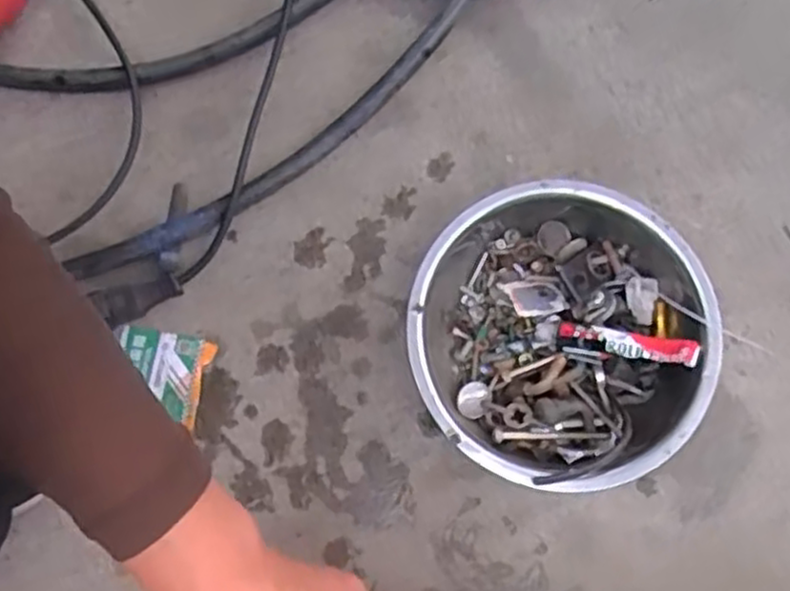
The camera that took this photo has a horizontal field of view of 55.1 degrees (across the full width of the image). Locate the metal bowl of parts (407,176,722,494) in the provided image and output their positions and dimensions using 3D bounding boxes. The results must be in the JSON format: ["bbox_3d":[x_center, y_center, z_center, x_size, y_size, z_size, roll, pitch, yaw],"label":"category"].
[{"bbox_3d":[0.102,0.029,0.497,0.179,0.084,0.181,-1,77,4],"label":"metal bowl of parts"}]

